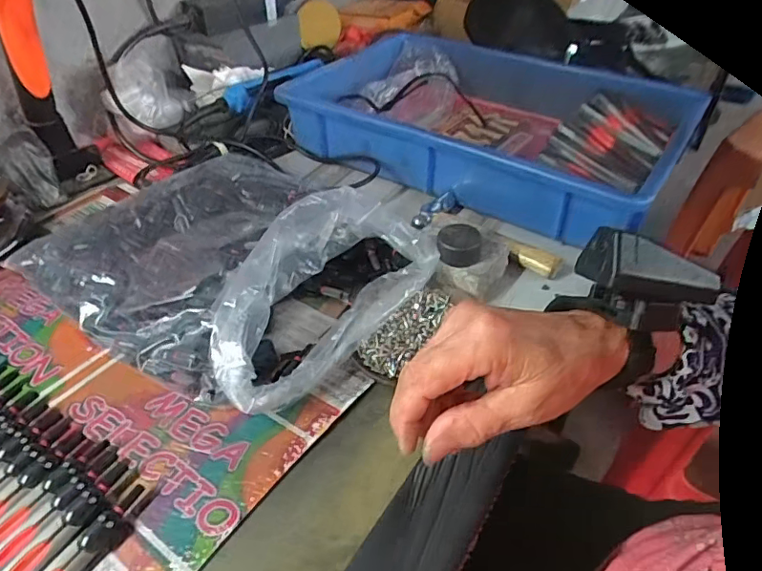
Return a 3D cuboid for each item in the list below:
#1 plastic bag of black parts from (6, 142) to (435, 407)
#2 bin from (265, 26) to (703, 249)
[{"bbox_3d":[-0.129,-0.037,0.472,0.300,0.069,0.251,27,48,29],"label":"plastic bag of black parts"},{"bbox_3d":[0.125,-0.201,0.651,0.419,0.089,0.299,23,46,26],"label":"bin"}]

